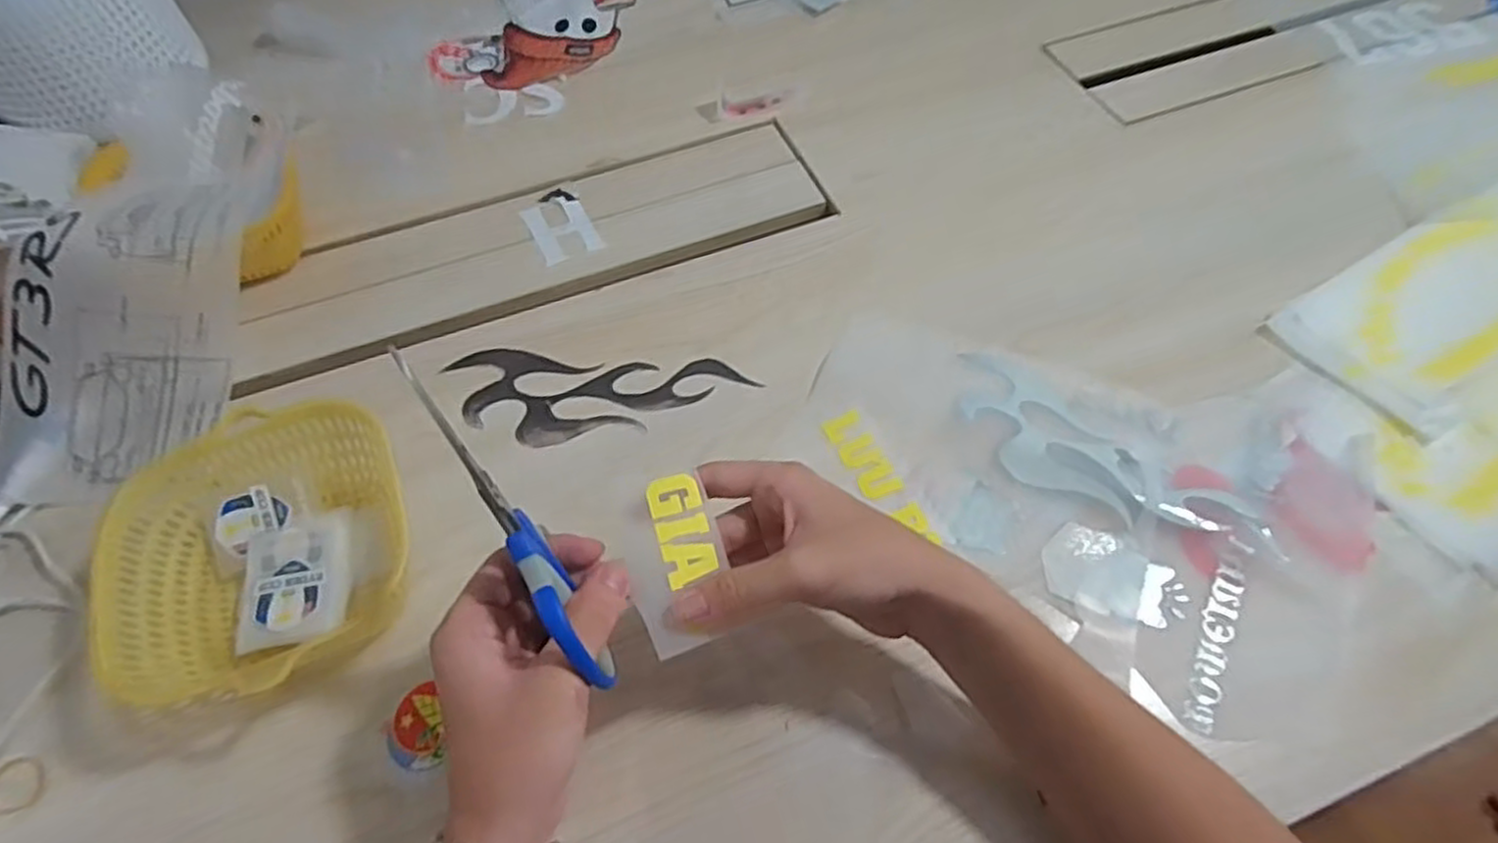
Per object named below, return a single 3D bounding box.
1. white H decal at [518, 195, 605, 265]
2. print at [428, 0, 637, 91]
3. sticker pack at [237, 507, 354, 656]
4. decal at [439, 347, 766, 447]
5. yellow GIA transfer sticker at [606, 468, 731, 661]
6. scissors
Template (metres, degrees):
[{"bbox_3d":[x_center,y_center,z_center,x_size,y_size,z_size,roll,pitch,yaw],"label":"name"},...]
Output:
[{"bbox_3d":[-0.165,-0.171,0.653,0.052,0.006,0.073,-25,59,-13],"label":"white H decal"},{"bbox_3d":[-0.231,-0.471,0.843,0.188,0.005,0.280,5,58,6],"label":"print"},{"bbox_3d":[-0.283,0.099,0.459,0.062,0.015,0.078,-15,58,-6],"label":"sticker pack"},{"bbox_3d":[-0.114,-0.017,0.546,0.220,0.004,0.081,3,57,5],"label":"decal"},{"bbox_3d":[-0.040,0.071,0.384,0.050,0.004,0.092,-9,68,-18],"label":"yellow GIA transfer sticker"},{"bbox_3d":[-0.108,0.048,0.338,0.015,0.046,0.179,-32,100,-16],"label":"scissors"}]

